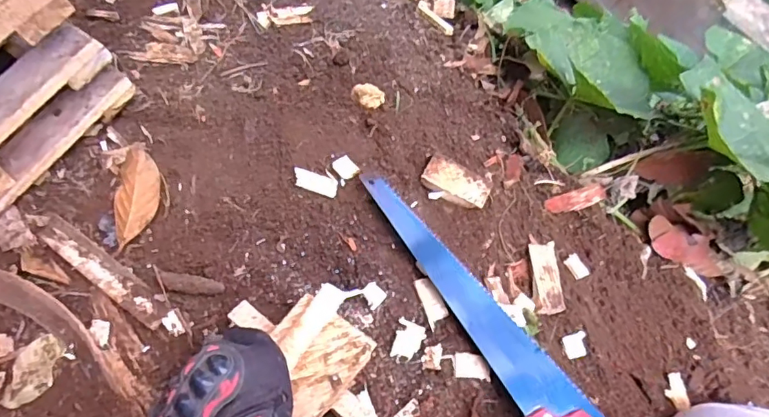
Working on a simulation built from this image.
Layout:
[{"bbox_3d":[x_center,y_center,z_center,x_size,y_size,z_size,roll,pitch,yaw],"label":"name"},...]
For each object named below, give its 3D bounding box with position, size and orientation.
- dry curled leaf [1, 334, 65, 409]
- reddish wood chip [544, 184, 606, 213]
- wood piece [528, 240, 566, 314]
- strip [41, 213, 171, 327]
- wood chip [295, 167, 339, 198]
[{"bbox_3d":[-0.373,0.173,0.547,0.041,0.010,0.075,10,56,-14],"label":"dry curled leaf"},{"bbox_3d":[0.265,-0.013,0.705,0.082,0.013,0.025,-17,72,-5],"label":"reddish wood chip"},{"bbox_3d":[0.207,0.085,0.650,0.038,0.008,0.101,11,59,-11],"label":"wood piece"},{"bbox_3d":[-0.329,0.070,0.594,0.195,0.009,0.031,35,76,11],"label":"strip"},{"bbox_3d":[-0.090,-0.034,0.663,0.059,0.004,0.030,19,55,-2],"label":"wood chip"}]

